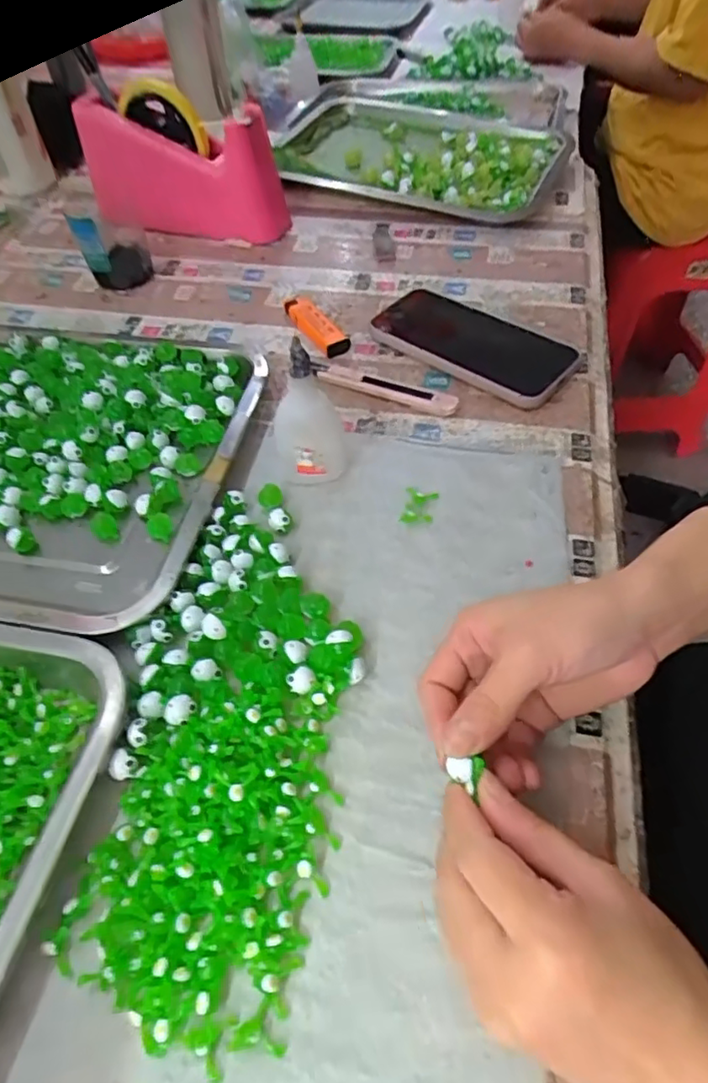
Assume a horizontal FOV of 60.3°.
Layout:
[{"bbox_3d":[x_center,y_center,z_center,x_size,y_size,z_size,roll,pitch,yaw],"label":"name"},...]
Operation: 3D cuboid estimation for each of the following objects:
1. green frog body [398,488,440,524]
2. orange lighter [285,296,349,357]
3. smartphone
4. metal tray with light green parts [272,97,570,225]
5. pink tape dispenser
[{"bbox_3d":[0.042,-0.022,0.391,0.020,0.007,0.029,10,52,10],"label":"green frog body"},{"bbox_3d":[-0.032,-0.182,0.510,0.025,0.011,0.083,-29,56,-20],"label":"orange lighter"},{"bbox_3d":[0.098,-0.160,0.485,0.157,0.014,0.088,33,59,25],"label":"smartphone"},{"bbox_3d":[0.073,-0.427,0.676,0.301,0.045,0.226,14,53,13],"label":"metal tray with light green parts"},{"bbox_3d":[-0.177,-0.373,0.599,0.200,0.109,0.087,20,54,17],"label":"pink tape dispenser"}]

